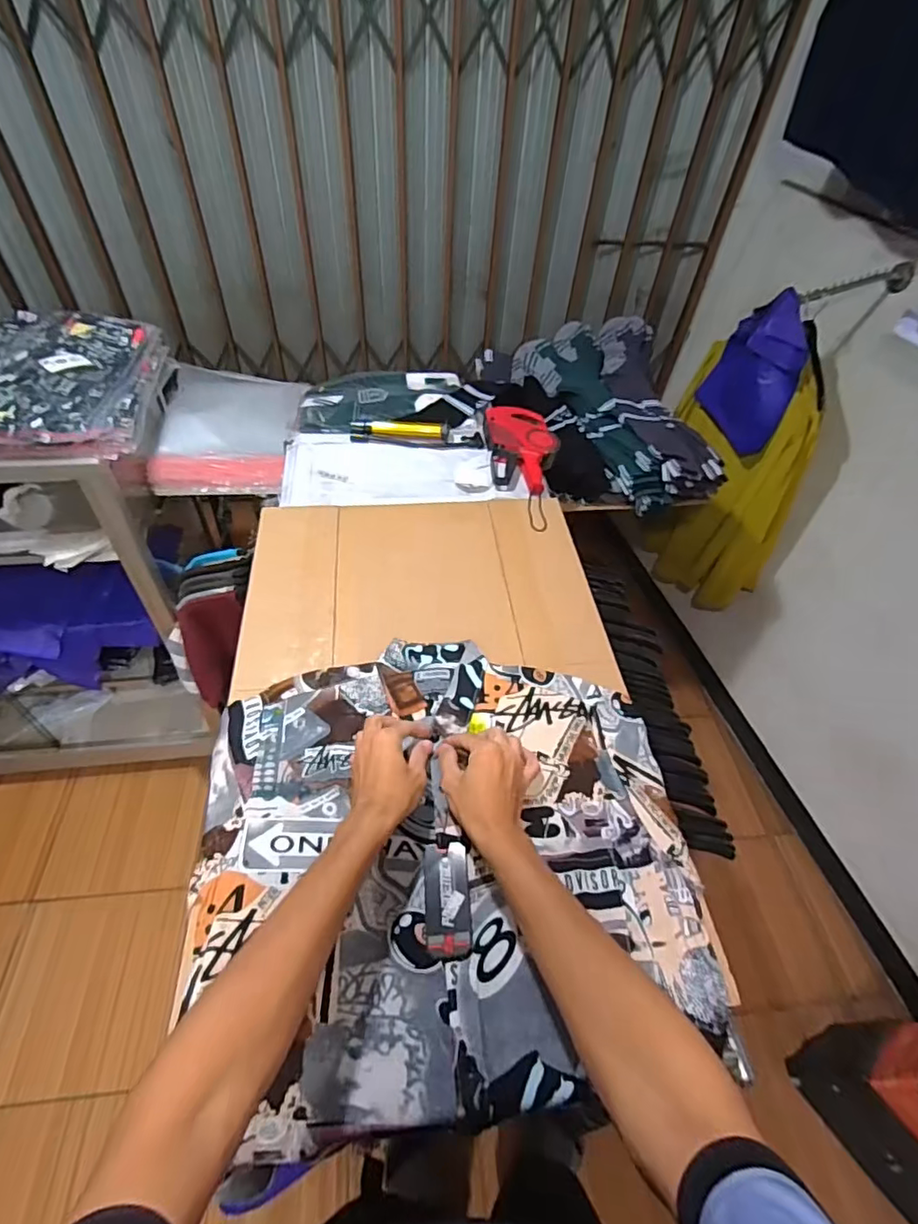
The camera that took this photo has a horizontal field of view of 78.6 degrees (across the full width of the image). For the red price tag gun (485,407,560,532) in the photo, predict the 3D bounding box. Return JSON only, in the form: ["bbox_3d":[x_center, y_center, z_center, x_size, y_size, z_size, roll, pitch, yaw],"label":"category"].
[{"bbox_3d":[0.122,-0.272,1.014,0.122,0.048,0.299,-2,50,-6],"label":"red price tag gun"}]

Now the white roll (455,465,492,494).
[{"bbox_3d":[0.026,-0.240,1.012,0.064,0.015,0.064,5,49,0],"label":"white roll"}]

